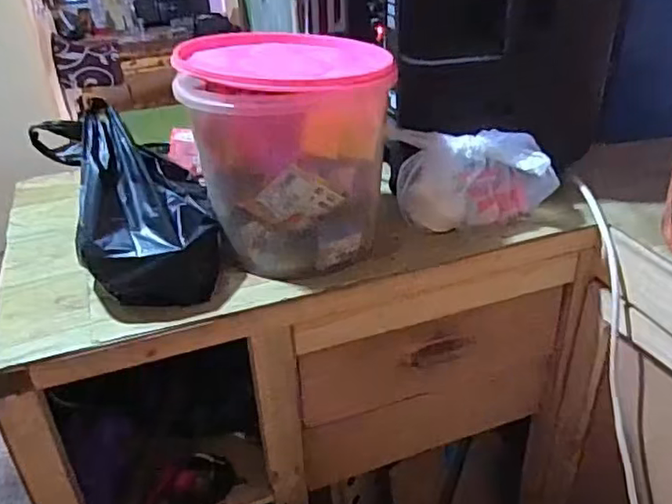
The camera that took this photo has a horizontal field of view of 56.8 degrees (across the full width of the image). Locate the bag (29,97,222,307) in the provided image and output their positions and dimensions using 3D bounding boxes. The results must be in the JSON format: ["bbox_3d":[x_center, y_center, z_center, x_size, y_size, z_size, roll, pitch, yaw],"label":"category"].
[{"bbox_3d":[-0.241,-0.061,0.757,0.165,0.194,0.187,-18,34,-20],"label":"bag"}]

